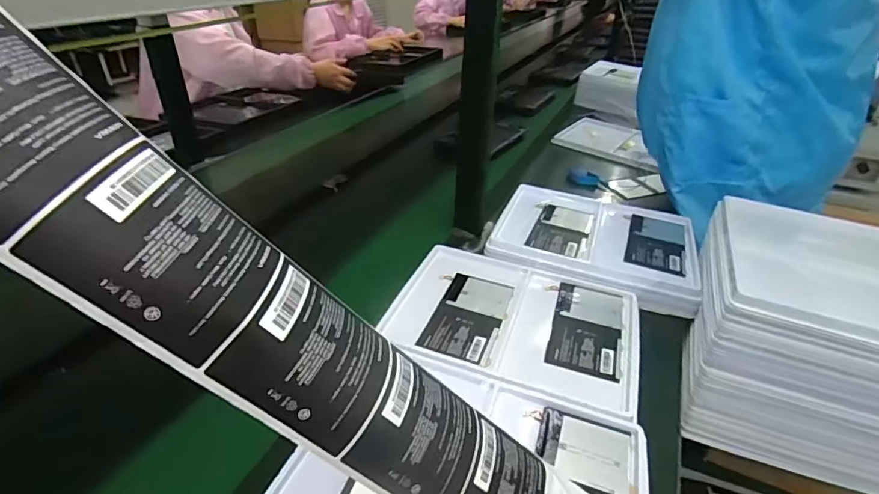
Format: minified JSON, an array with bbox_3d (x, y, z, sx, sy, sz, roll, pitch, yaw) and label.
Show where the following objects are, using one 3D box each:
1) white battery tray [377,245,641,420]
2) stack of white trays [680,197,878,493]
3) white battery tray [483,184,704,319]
[{"bbox_3d":[0.104,0.094,0.643,0.318,0.015,0.244,13,34,17],"label":"white battery tray"},{"bbox_3d":[0.485,0.105,0.651,0.242,0.209,0.309,14,34,19],"label":"stack of white trays"},{"bbox_3d":[0.264,-0.019,0.813,0.320,0.033,0.260,13,34,16],"label":"white battery tray"}]

